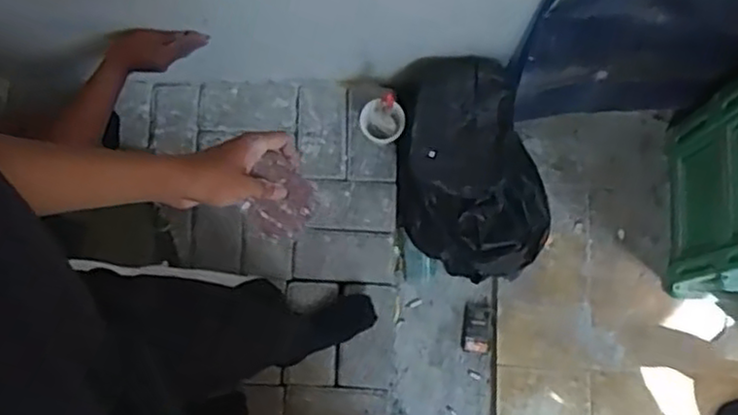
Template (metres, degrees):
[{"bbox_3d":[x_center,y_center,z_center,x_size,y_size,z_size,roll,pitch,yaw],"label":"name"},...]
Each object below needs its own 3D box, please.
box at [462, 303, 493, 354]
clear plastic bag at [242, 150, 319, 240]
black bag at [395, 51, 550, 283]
[{"bbox_3d":[0.235,0.261,1.494,0.059,0.016,0.102,6,78,2],"label":"box"},{"bbox_3d":[-0.093,-0.006,0.731,0.078,0.013,0.074,40,92,-28],"label":"clear plastic bag"},{"bbox_3d":[0.210,-0.077,1.425,0.299,0.262,0.406,0,77,1],"label":"black bag"}]

